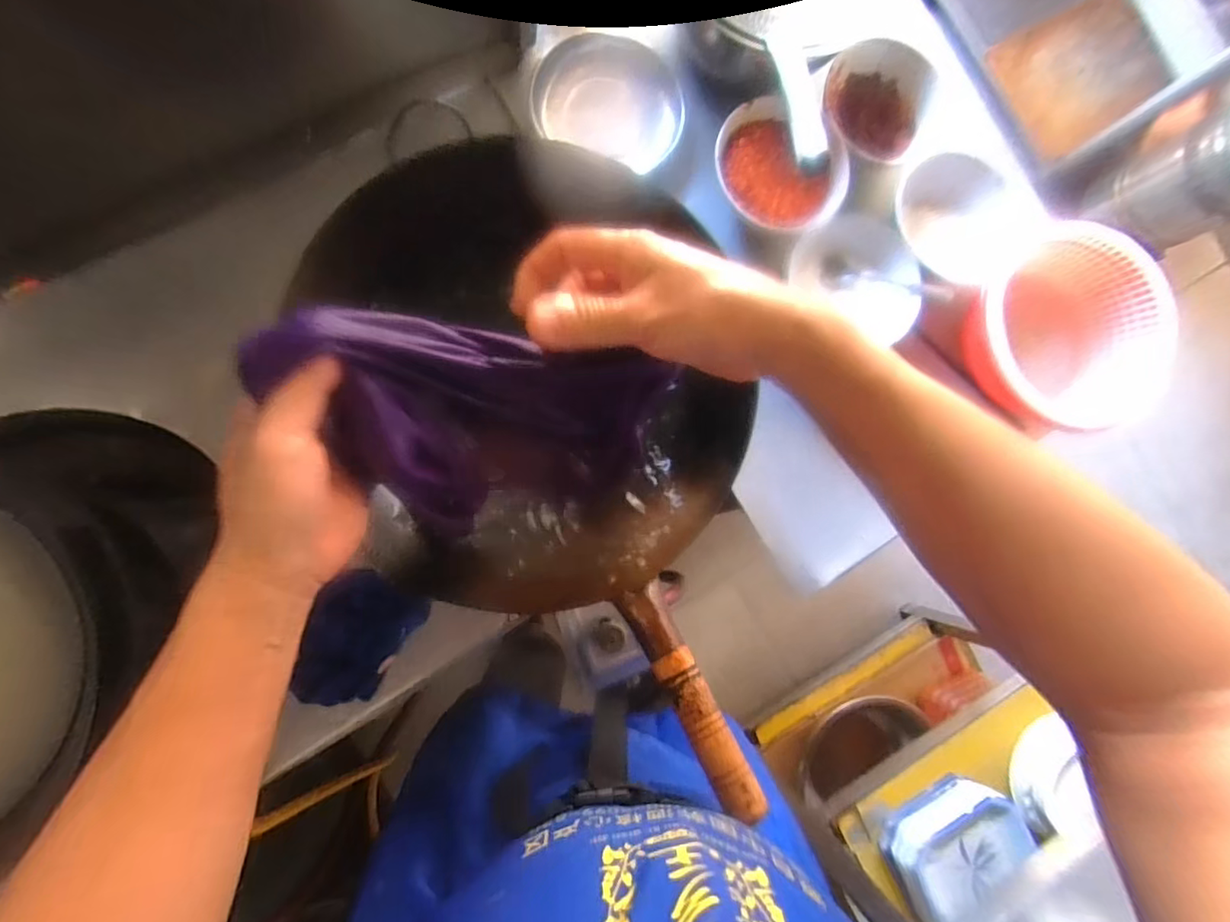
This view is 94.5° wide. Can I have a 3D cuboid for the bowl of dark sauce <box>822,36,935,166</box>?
[{"bbox_3d":[0.312,-0.429,0.706,0.151,0.080,0.132,-37,92,-9],"label":"bowl of dark sauce"}]

